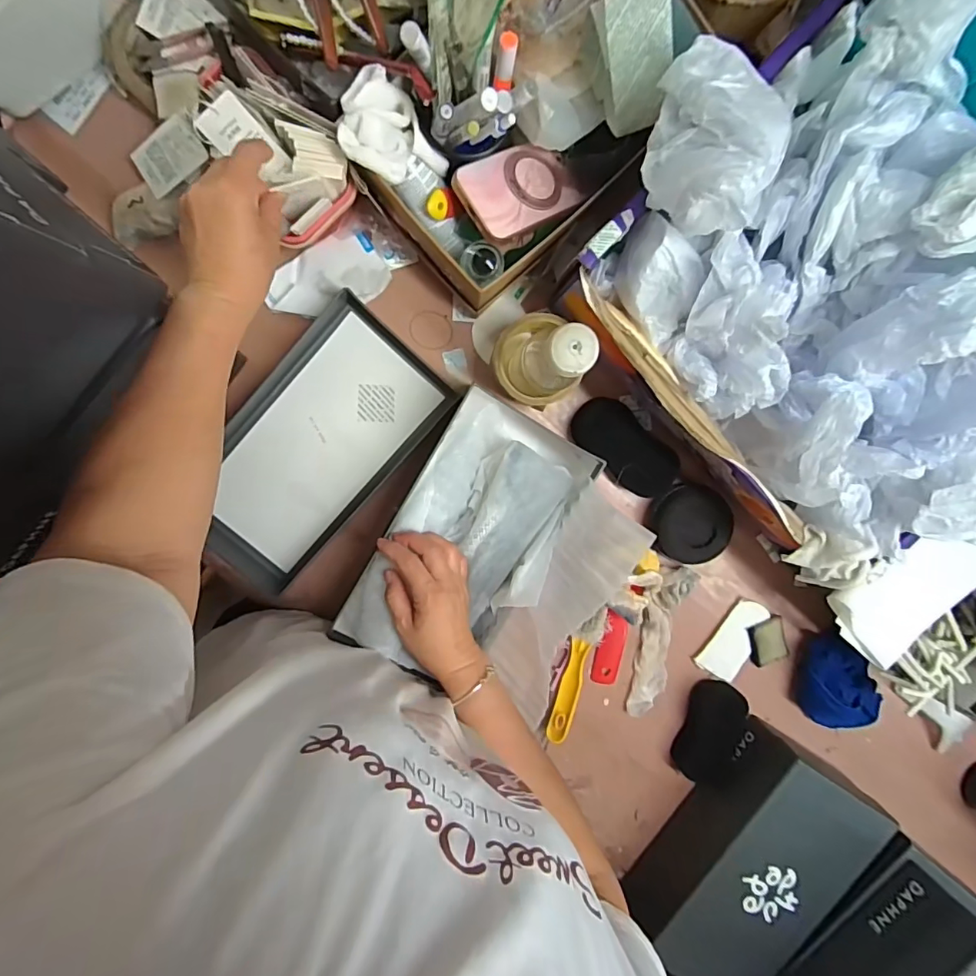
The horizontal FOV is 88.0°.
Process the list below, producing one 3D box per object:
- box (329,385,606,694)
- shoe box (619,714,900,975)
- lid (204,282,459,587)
[{"bbox_3d":[-0.022,0.056,0.530,0.149,0.119,0.288,30,96,-8],"label":"box"},{"bbox_3d":[0.324,0.456,0.625,0.159,0.096,0.291,32,96,-8],"label":"shoe box"},{"bbox_3d":[-0.192,-0.044,0.554,0.166,0.026,0.300,42,94,-9],"label":"lid"}]

